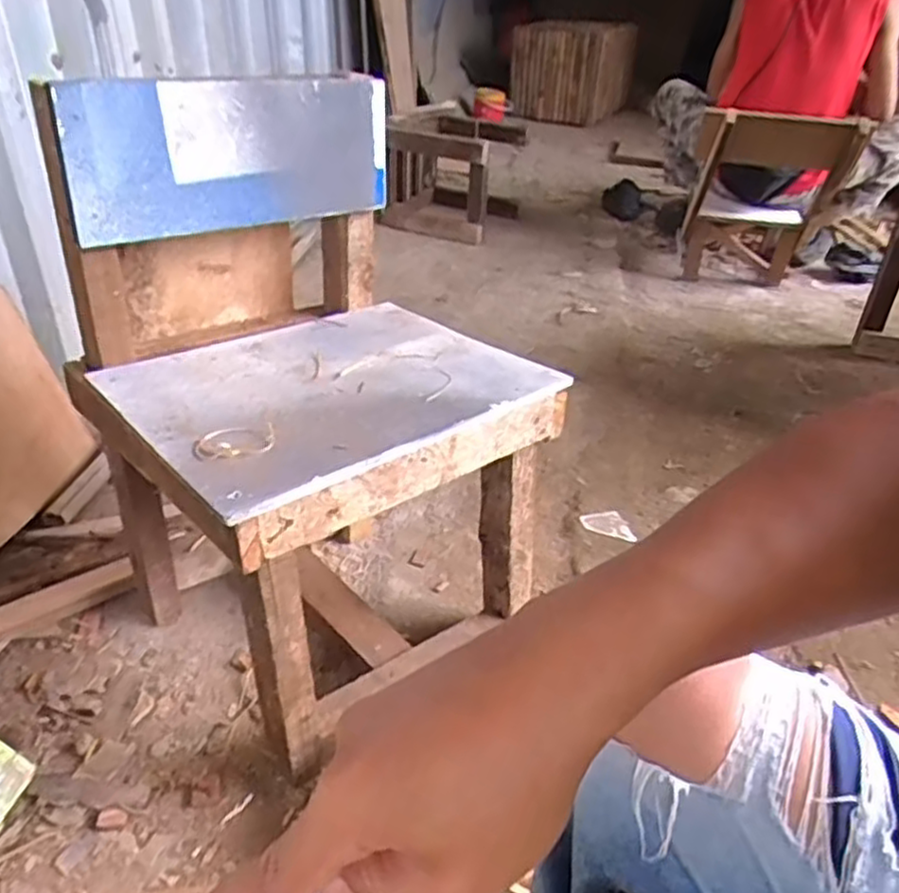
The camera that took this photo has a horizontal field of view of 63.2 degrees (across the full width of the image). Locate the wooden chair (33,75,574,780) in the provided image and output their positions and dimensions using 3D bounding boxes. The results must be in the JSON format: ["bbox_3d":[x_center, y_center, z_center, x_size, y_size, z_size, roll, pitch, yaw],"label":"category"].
[{"bbox_3d":[-0.158,-0.059,0.834,0.405,0.587,0.421,-23,42,-33],"label":"wooden chair"}]

